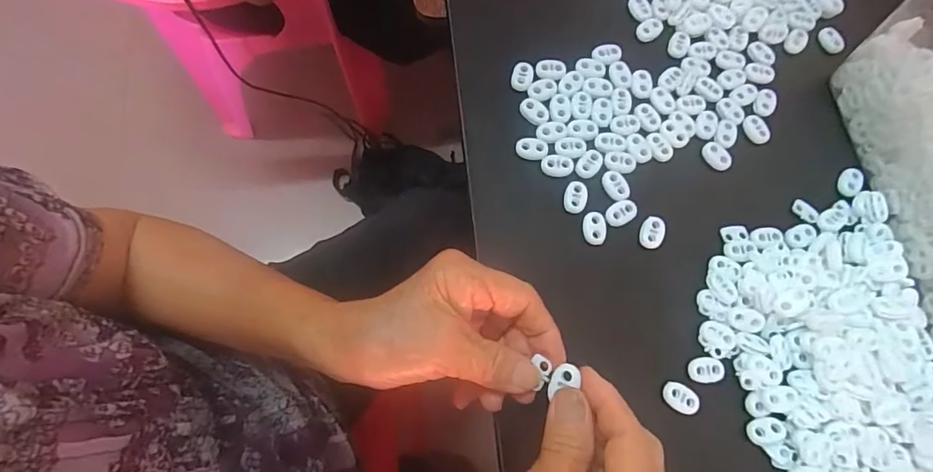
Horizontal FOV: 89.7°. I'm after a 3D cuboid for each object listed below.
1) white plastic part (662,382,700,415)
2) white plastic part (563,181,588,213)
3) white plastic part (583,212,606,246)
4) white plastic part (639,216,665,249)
[{"bbox_3d":[0.133,0.100,0.289,0.022,0.004,0.015,30,75,4],"label":"white plastic part"},{"bbox_3d":[0.075,-0.027,0.320,0.016,0.004,0.022,18,74,1],"label":"white plastic part"},{"bbox_3d":[0.086,-0.005,0.314,0.015,0.004,0.021,3,74,-4],"label":"white plastic part"},{"bbox_3d":[0.126,-0.002,0.319,0.016,0.009,0.021,14,74,-1],"label":"white plastic part"}]

